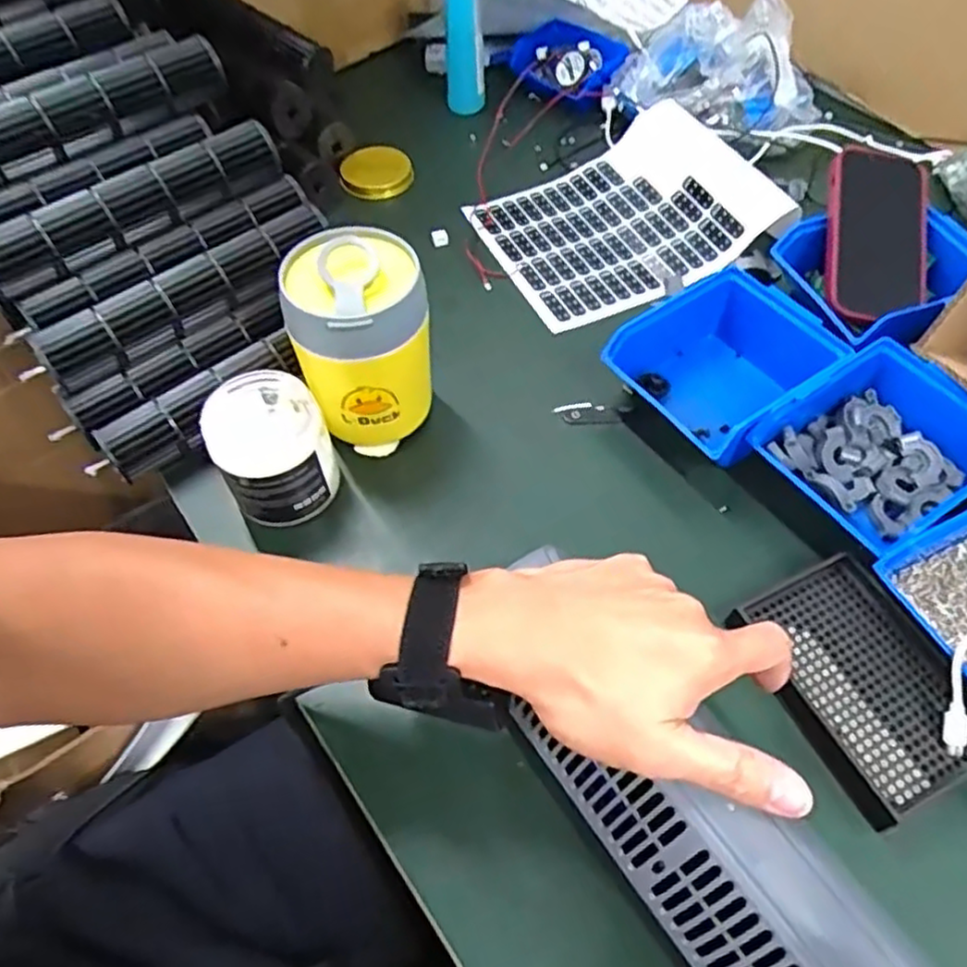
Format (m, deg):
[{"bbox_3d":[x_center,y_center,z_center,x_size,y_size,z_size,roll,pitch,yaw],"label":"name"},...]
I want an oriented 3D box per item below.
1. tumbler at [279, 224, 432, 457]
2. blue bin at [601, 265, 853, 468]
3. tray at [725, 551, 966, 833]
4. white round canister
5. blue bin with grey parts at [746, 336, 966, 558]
[{"bbox_3d":[-0.080,-0.089,0.499,0.085,0.151,0.081,0,56,0],"label":"tumbler"},{"bbox_3d":[0.169,-0.079,0.523,0.123,0.063,0.119,-33,62,-19],"label":"blue bin"},{"bbox_3d":[0.217,0.110,0.410,0.094,0.026,0.132,-23,59,-14],"label":"tray"},{"bbox_3d":[-0.140,-0.023,0.481,0.071,0.076,0.075,0,56,0],"label":"white round canister"},{"bbox_3d":[0.267,-0.021,0.478,0.131,0.056,0.115,-31,61,-18],"label":"blue bin with grey parts"}]

